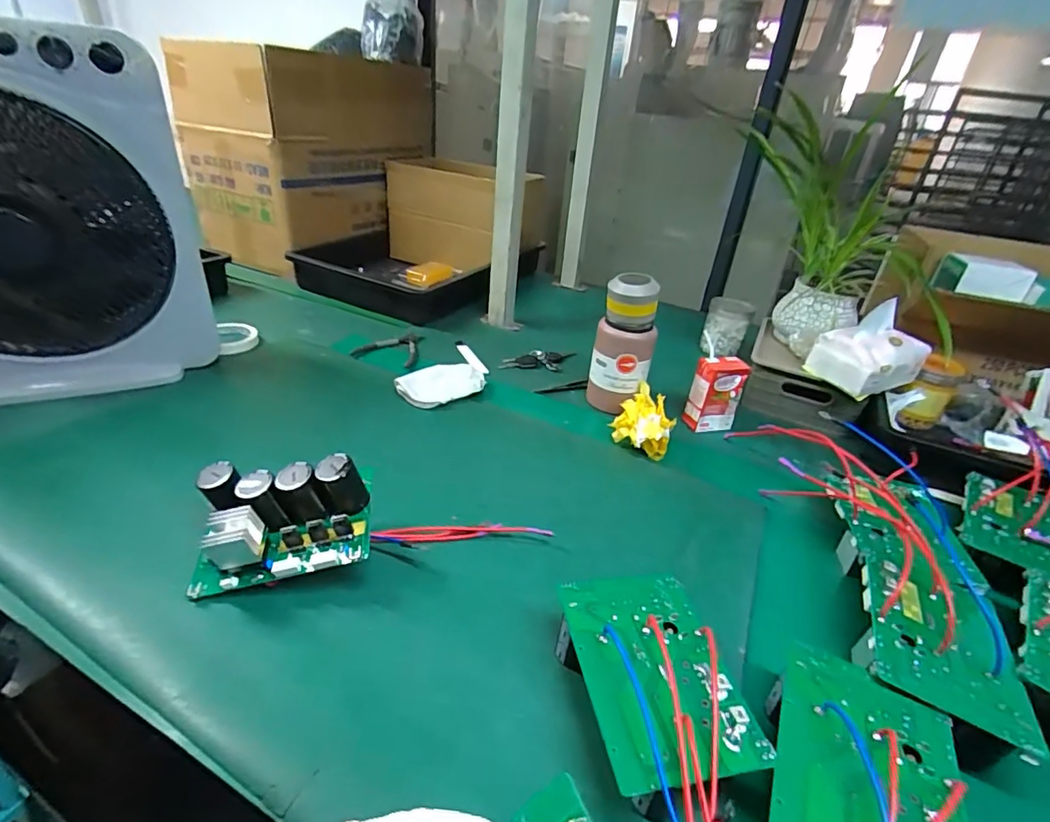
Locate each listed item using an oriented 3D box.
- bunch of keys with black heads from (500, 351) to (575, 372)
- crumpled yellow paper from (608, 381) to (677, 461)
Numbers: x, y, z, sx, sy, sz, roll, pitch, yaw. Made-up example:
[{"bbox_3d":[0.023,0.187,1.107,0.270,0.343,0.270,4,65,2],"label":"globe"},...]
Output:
[{"bbox_3d":[0.026,-0.094,0.941,0.143,0.014,0.055,-1,32,-13],"label":"bunch of keys with black heads"},{"bbox_3d":[0.168,0.015,0.740,0.084,0.060,0.124,15,32,12],"label":"crumpled yellow paper"}]

